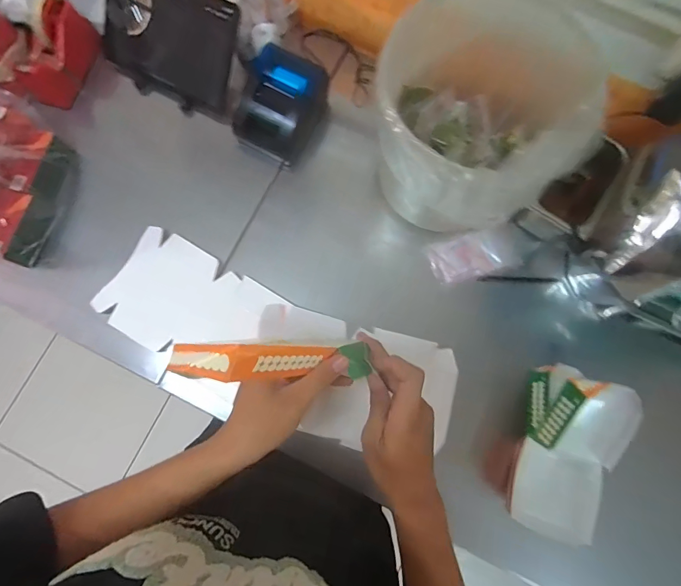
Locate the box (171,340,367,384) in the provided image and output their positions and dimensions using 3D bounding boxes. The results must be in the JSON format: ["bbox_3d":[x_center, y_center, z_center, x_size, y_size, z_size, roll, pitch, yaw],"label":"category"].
[{"bbox_3d":[-0.048,0.056,0.327,0.173,0.028,0.032,5,77,-36],"label":"box"}]

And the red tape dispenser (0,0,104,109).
[{"bbox_3d":[-0.503,-0.417,0.690,0.072,0.102,0.172,32,81,6],"label":"red tape dispenser"}]

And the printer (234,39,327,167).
[{"bbox_3d":[-0.096,-0.306,0.672,0.133,0.115,0.146,29,81,5],"label":"printer"}]

